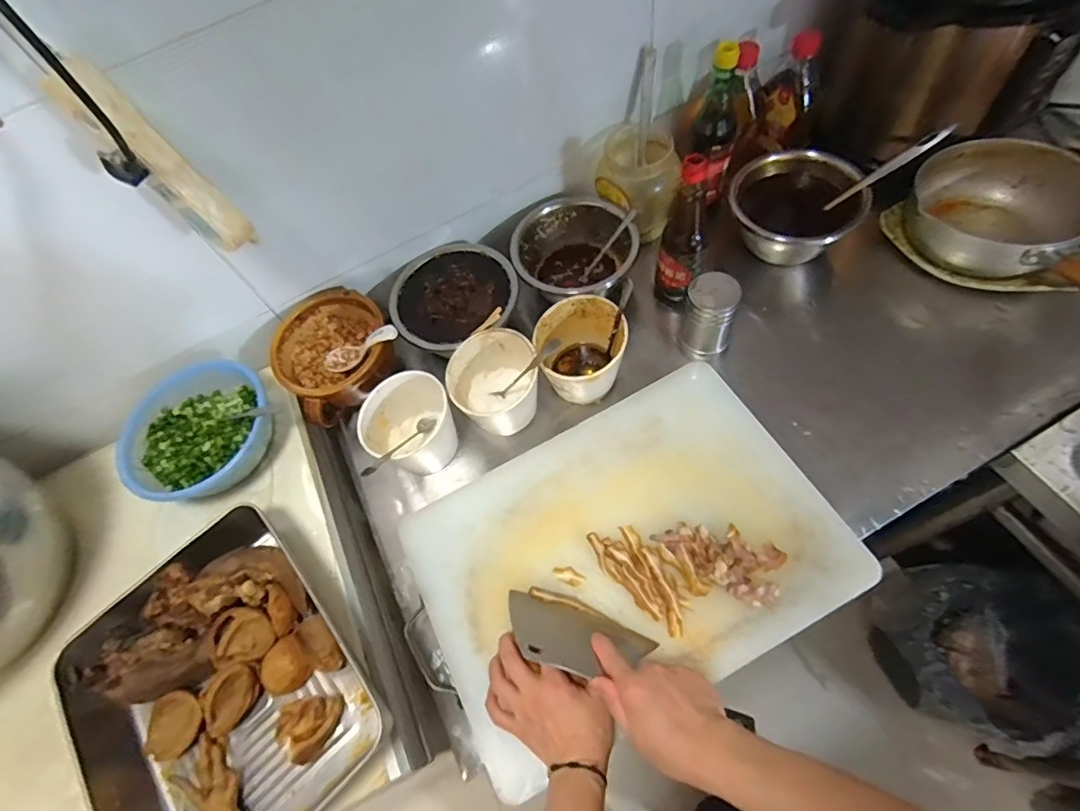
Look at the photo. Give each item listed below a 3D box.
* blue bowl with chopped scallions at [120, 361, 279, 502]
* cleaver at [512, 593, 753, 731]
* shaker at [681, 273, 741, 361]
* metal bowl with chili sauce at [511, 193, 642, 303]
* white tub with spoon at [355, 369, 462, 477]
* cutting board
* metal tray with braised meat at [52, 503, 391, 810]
[{"bbox_3d":[-0.424,0.032,0.659,0.186,0.060,0.176,-4,62,8],"label":"blue bowl with chopped scallions"},{"bbox_3d":[0.077,0.252,0.517,0.240,0.026,0.071,16,29,14],"label":"cleaver"},{"bbox_3d":[0.216,-0.113,0.674,0.061,0.111,0.053,16,65,17],"label":"shaker"},{"bbox_3d":[0.049,-0.222,0.768,0.174,0.103,0.135,-15,60,0],"label":"metal bowl with chili sauce"},{"bbox_3d":[-0.165,0.025,0.681,0.111,0.106,0.129,-21,60,-3],"label":"white tub with spoon"},{"bbox_3d":[0.091,0.163,0.591,0.439,0.029,0.307,-28,62,-6],"label":"cutting board"},{"bbox_3d":[-0.317,0.274,0.505,0.242,0.079,0.295,-41,64,-12],"label":"metal tray with braised meat"}]

